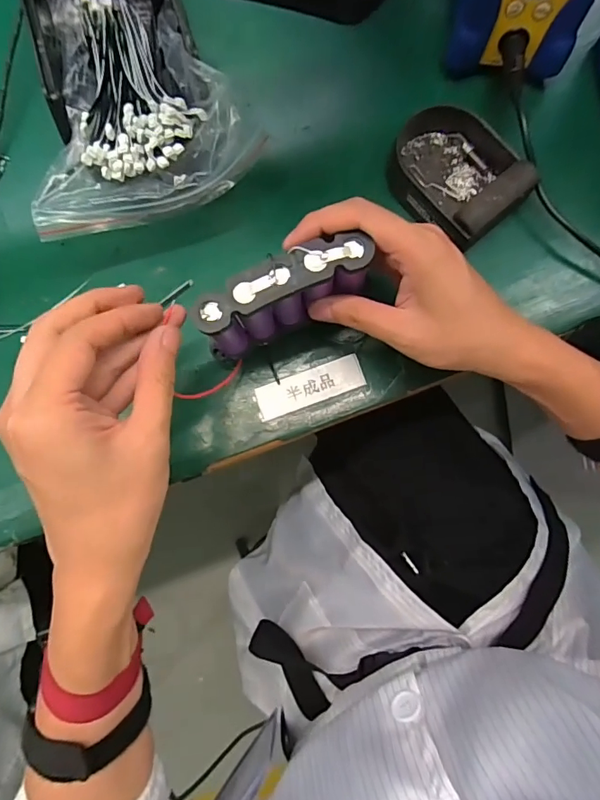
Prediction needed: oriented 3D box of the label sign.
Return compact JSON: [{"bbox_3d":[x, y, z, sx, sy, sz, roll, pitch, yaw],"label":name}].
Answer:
[{"bbox_3d":[0.008,-0.010,0.345,0.080,0.004,0.026,-20,83,-1],"label":"label sign"}]

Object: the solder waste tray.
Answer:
[{"bbox_3d":[0.115,-0.171,0.347,0.078,0.032,0.100,-39,84,-3],"label":"solder waste tray"}]

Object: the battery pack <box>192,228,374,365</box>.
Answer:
[{"bbox_3d":[-0.012,-0.063,0.296,0.104,0.077,0.027,-23,85,-4],"label":"battery pack"}]

